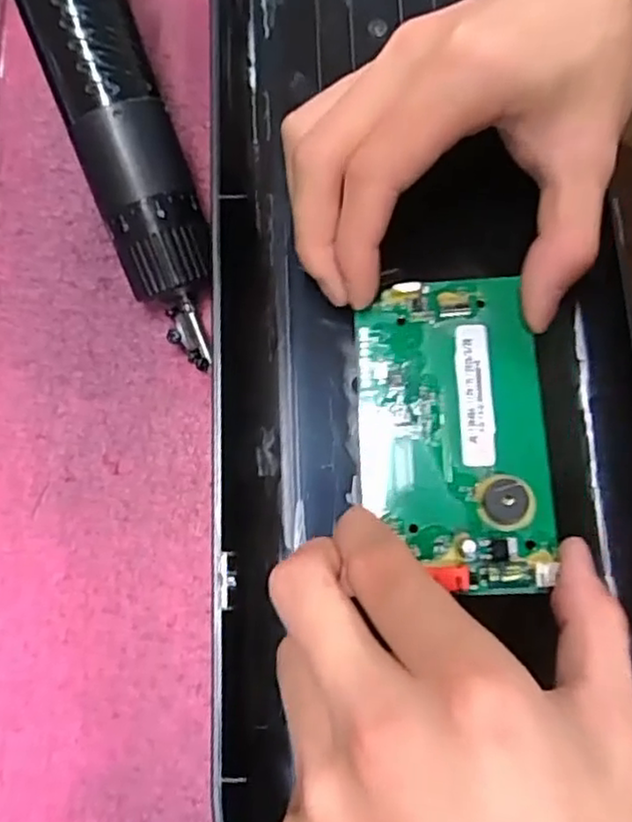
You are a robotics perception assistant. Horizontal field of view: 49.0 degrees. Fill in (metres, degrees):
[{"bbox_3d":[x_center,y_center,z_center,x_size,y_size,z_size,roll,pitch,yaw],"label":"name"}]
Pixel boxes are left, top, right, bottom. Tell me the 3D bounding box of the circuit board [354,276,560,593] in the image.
[{"bbox_3d":[0.046,0.005,0.229,0.061,0.012,0.104,-2,76,1],"label":"circuit board"}]

